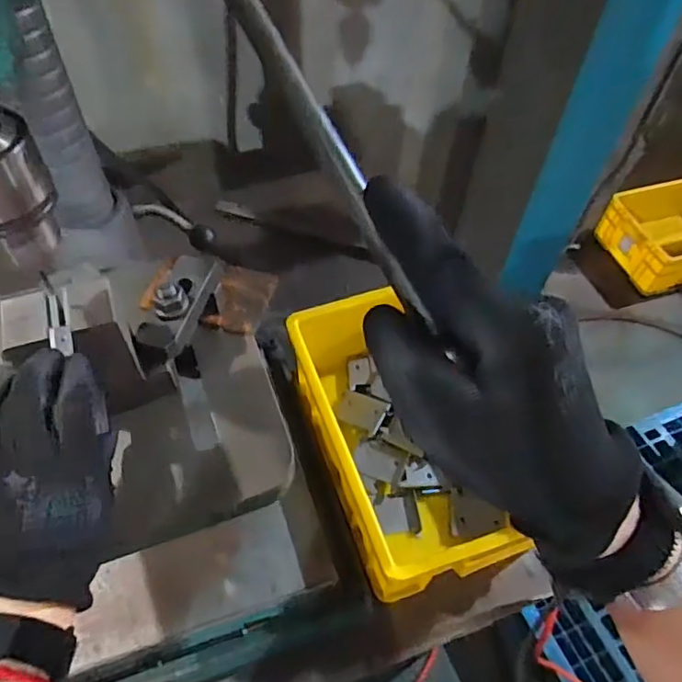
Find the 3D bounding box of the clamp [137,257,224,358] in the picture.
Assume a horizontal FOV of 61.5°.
[{"bbox_3d":[-0.126,-0.034,0.450,0.033,0.044,0.091,15,55,8],"label":"clamp"}]

